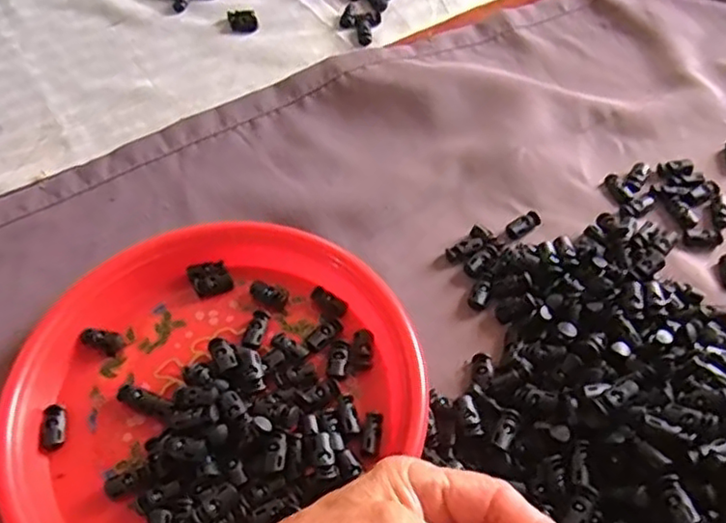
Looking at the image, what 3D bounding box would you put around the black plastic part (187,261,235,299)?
[{"bbox_3d":[-0.111,0.012,0.468,0.029,0.008,0.026,-16,79,-15],"label":"black plastic part"}]

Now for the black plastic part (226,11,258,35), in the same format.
[{"bbox_3d":[-0.122,-0.244,0.650,0.028,0.009,0.027,-11,56,-6],"label":"black plastic part"}]

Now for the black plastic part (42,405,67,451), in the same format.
[{"bbox_3d":[-0.195,0.105,0.406,0.013,0.008,0.028,-10,56,-5],"label":"black plastic part"}]

